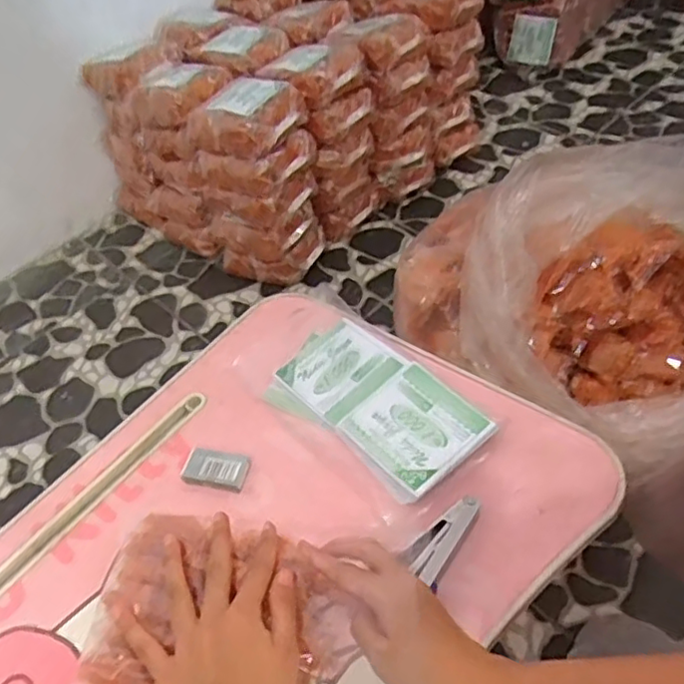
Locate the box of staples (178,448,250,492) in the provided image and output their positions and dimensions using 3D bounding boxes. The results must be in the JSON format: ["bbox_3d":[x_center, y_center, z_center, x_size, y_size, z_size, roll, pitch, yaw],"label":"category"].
[{"bbox_3d":[-0.107,0.107,0.547,0.055,0.007,0.033,5,48,14],"label":"box of staples"}]

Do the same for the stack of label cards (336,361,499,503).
[{"bbox_3d":[0.061,0.072,0.535,0.098,0.019,0.098,-32,50,-19],"label":"stack of label cards"}]

